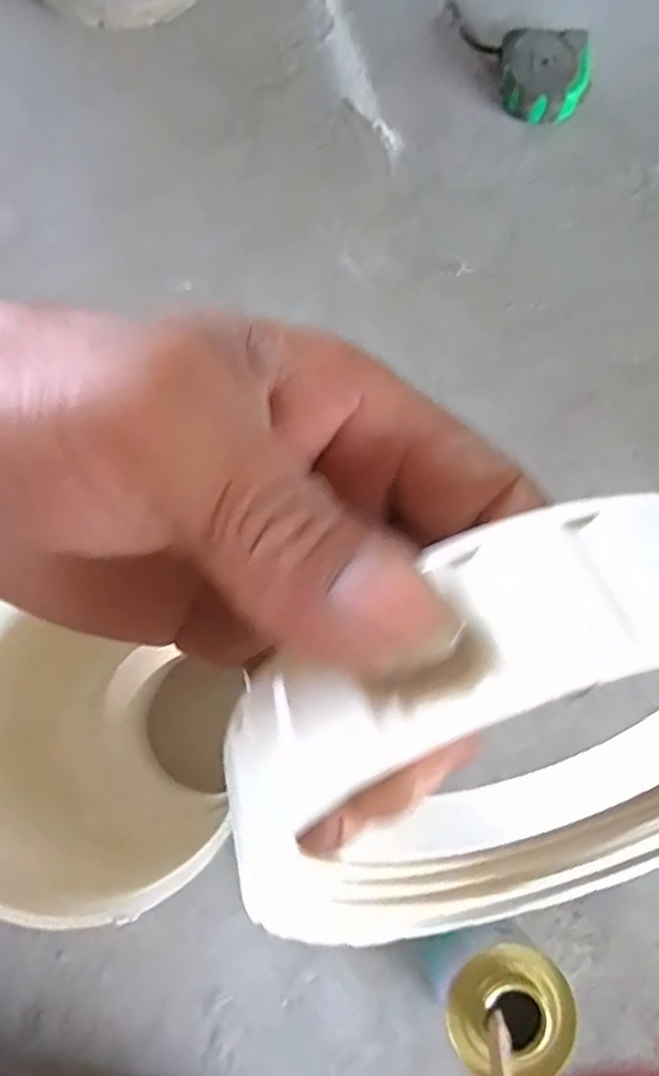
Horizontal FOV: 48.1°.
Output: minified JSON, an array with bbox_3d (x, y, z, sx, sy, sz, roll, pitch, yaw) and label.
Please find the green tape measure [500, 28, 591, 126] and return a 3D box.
[{"bbox_3d":[0.204,-0.437,0.699,0.083,0.043,0.081,1,77,0],"label":"green tape measure"}]

